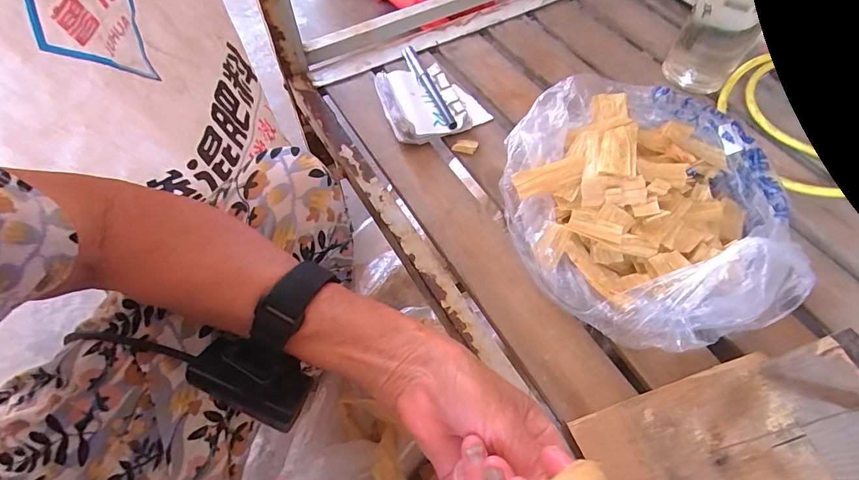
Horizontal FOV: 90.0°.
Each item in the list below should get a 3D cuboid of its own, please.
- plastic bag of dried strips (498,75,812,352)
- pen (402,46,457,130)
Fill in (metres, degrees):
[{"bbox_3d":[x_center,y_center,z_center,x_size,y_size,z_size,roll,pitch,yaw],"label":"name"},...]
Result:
[{"bbox_3d":[0.179,-0.050,0.370,0.217,0.075,0.268,12,59,6],"label":"plastic bag of dried strips"},{"bbox_3d":[0.001,-0.168,0.469,0.013,0.010,0.137,-20,61,-13],"label":"pen"}]

